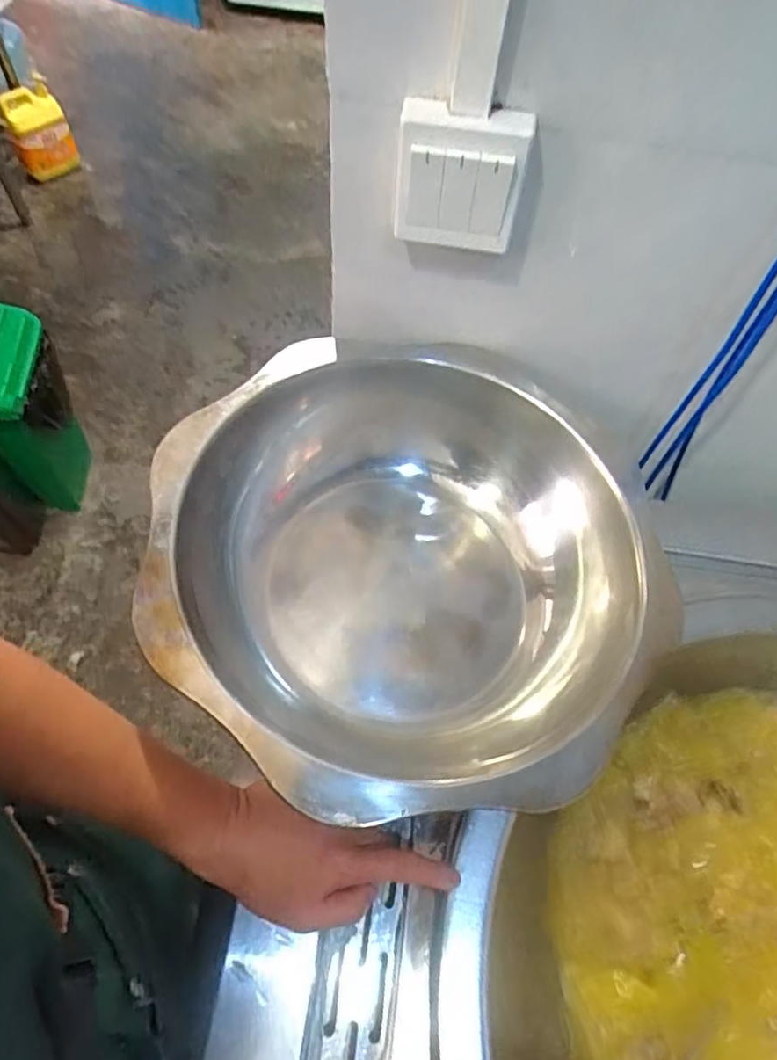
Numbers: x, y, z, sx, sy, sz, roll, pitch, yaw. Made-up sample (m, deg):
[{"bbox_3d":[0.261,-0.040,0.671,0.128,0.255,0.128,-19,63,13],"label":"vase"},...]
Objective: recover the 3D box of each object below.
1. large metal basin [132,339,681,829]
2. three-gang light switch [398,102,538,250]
[{"bbox_3d":[0.018,0.031,0.493,0.367,0.131,0.367,2,59,-3],"label":"large metal basin"},{"bbox_3d":[0.047,-0.236,0.419,0.085,0.085,0.029,11,59,2],"label":"three-gang light switch"}]

